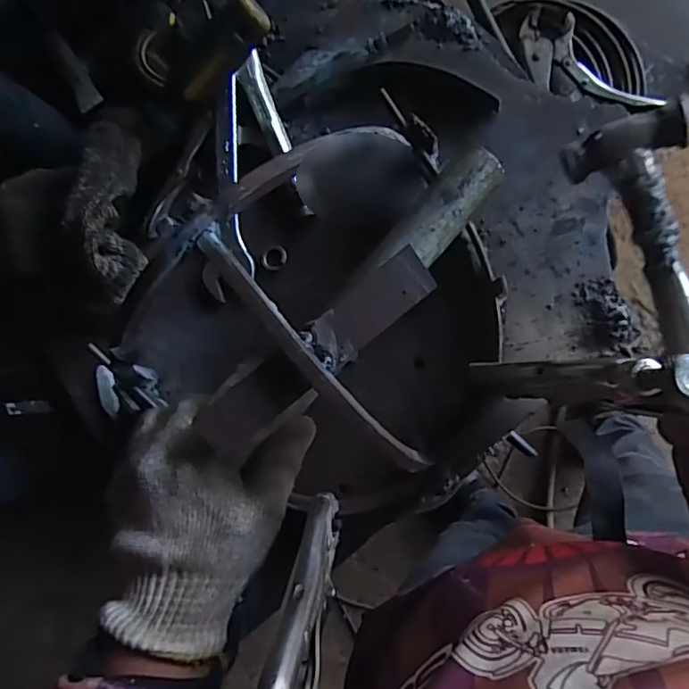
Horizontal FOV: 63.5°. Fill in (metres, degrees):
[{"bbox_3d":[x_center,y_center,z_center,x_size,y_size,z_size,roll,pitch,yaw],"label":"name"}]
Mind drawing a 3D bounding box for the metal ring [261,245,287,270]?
[{"bbox_3d":[-0.050,-0.062,0.395,0.018,0.004,0.018,0,88,9],"label":"metal ring"}]

